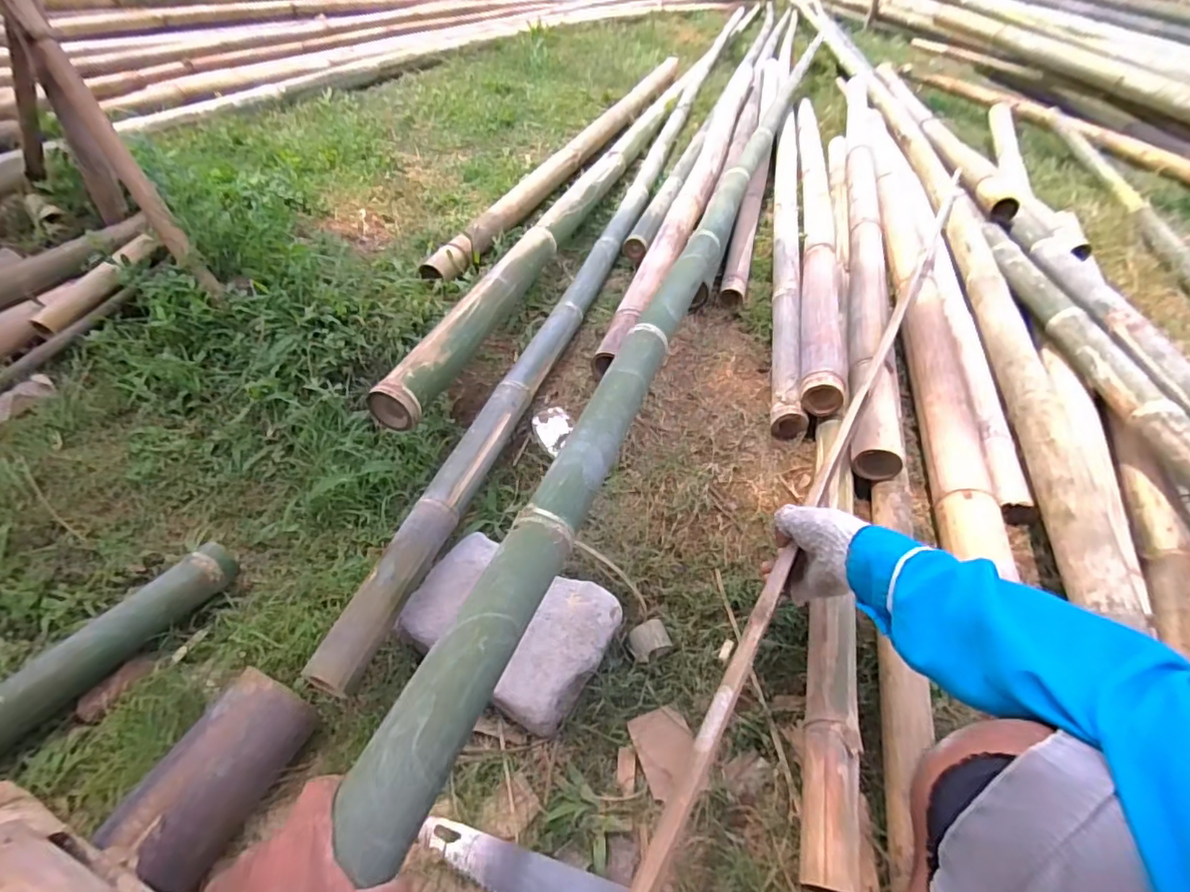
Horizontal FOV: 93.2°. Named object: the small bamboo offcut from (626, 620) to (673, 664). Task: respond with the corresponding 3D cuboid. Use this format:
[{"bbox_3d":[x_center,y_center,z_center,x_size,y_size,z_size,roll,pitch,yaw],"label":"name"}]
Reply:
[{"bbox_3d":[0.075,0.268,0.769,0.058,0.038,0.043,-18,54,-21],"label":"small bamboo offcut"}]

